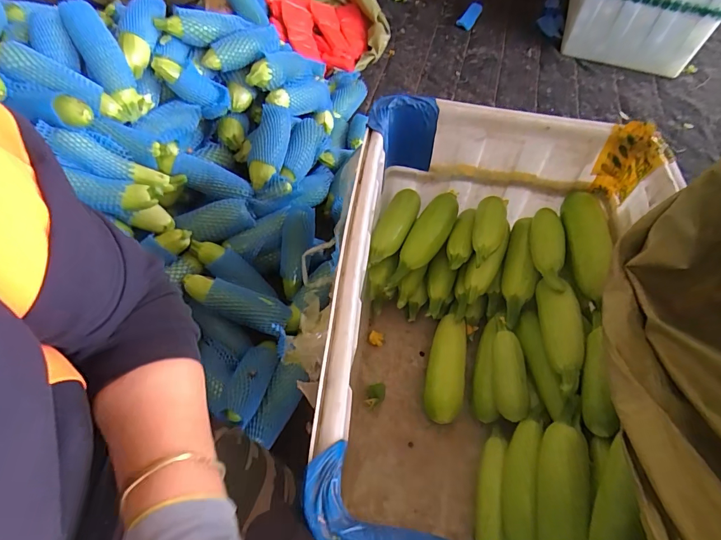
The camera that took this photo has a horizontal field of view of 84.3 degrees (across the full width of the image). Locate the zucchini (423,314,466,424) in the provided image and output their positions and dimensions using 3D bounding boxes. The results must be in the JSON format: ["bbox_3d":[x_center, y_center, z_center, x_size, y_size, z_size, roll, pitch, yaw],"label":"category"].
[{"bbox_3d":[0.168,0.186,0.777,0.071,0.063,0.207,8,58,5],"label":"zucchini"}]

